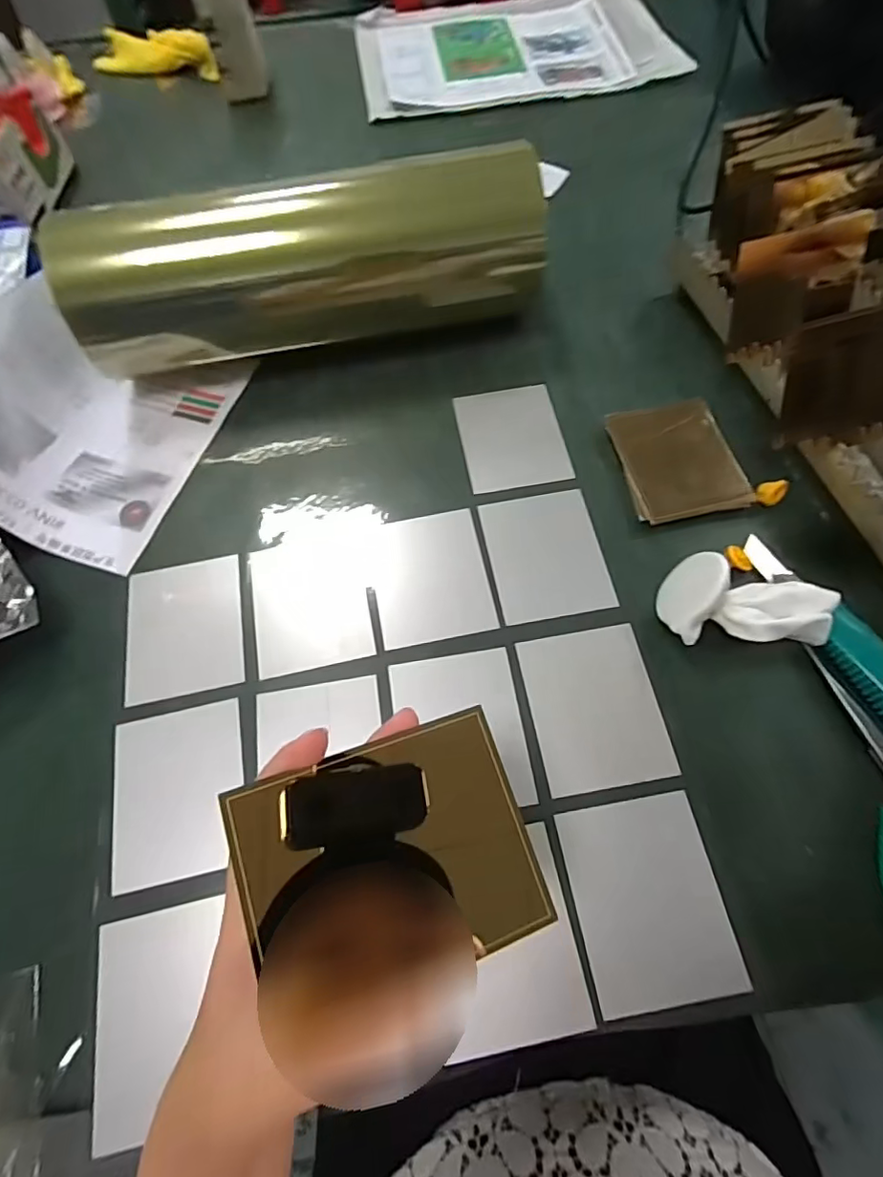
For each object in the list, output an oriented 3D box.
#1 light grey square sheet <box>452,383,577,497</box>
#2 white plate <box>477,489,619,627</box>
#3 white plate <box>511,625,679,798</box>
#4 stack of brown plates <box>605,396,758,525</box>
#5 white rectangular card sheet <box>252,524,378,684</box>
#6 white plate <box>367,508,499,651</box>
[{"bbox_3d":[0.057,-0.122,0.440,0.078,0.004,0.094,-9,66,-2],"label":"light grey square sheet"},{"bbox_3d":[0.075,-0.025,0.397,0.079,0.004,0.098,-10,66,-2],"label":"white plate"},{"bbox_3d":[0.098,0.075,0.350,0.079,0.004,0.099,-9,66,-2],"label":"white plate"},{"bbox_3d":[0.180,-0.099,0.419,0.082,0.014,0.101,-10,66,-2],"label":"stack of brown plates"},{"bbox_3d":[-0.094,0.008,0.392,0.080,0.004,0.102,-12,66,-3],"label":"white rectangular card sheet"},{"bbox_3d":[-0.008,-0.010,0.392,0.080,0.004,0.098,-11,66,-3],"label":"white plate"}]

